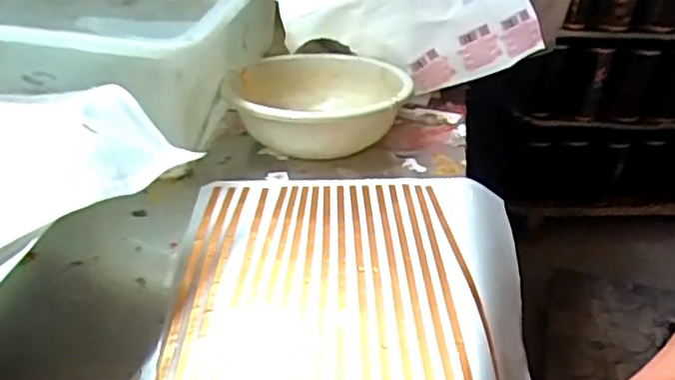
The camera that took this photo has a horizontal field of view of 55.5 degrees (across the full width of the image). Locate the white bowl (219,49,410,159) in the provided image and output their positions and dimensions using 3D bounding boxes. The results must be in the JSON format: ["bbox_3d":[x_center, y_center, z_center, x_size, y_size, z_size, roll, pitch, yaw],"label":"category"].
[{"bbox_3d":[-0.022,-0.094,0.694,0.191,0.063,0.192,10,33,10],"label":"white bowl"}]

